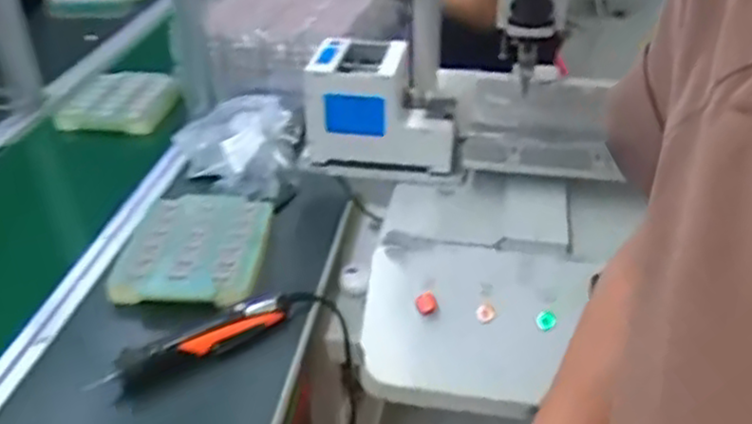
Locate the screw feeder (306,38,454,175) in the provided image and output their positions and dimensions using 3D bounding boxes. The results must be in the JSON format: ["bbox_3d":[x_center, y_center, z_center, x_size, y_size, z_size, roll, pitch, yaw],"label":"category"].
[{"bbox_3d":[0.008,-0.160,1.061,0.199,0.141,0.150,1,33,4],"label":"screw feeder"}]

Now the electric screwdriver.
[{"bbox_3d":[-0.202,0.153,0.870,0.264,0.044,0.049,-20,37,-26],"label":"electric screwdriver"}]

